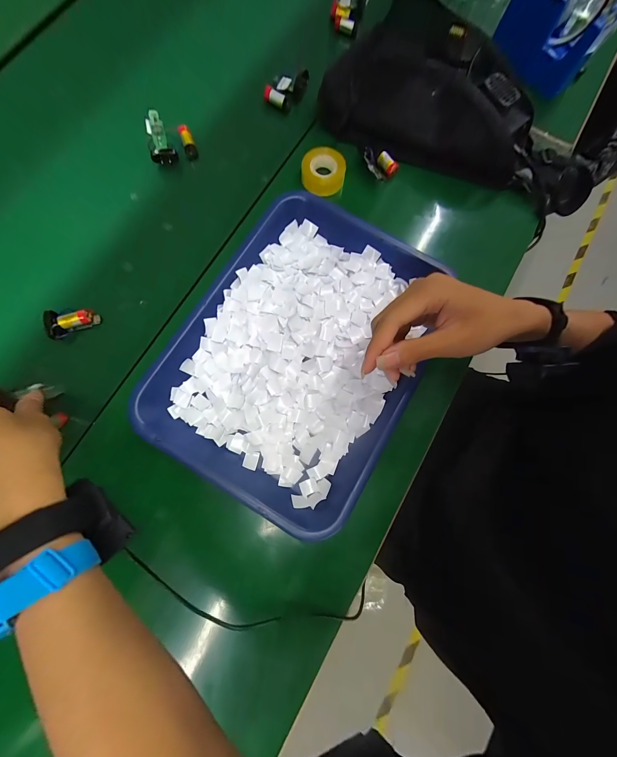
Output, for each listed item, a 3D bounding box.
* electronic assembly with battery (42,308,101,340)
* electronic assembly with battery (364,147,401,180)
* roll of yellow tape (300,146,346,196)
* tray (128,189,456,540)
[{"bbox_3d":[-0.273,-0.067,0.316,0.052,0.019,0.032,-20,79,-17],"label":"electronic assembly with battery"},{"bbox_3d":[0.096,-0.286,0.360,0.030,0.018,0.041,-35,85,-9],"label":"electronic assembly with battery"},{"bbox_3d":[0.020,-0.277,0.364,0.057,0.022,0.047,8,80,-3],"label":"roll of yellow tape"},{"bbox_3d":[-0.009,-0.037,0.312,0.253,0.038,0.328,30,80,1],"label":"tray"}]

